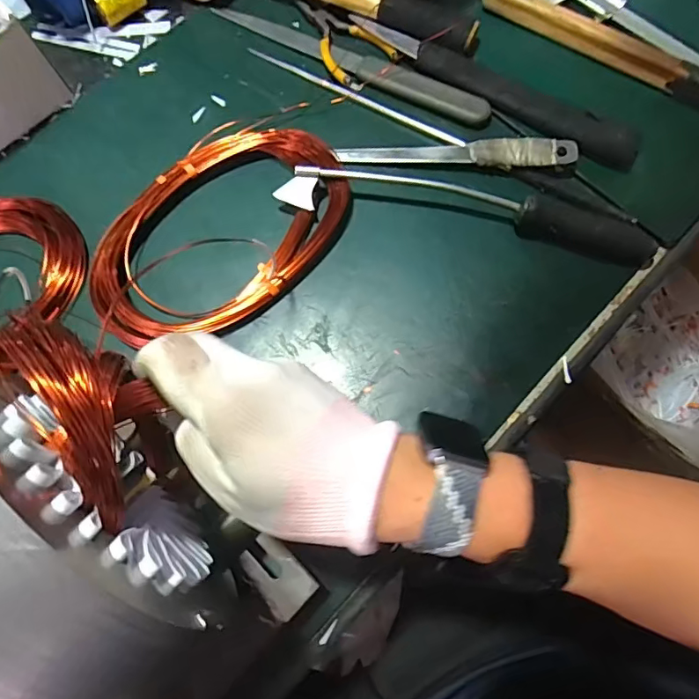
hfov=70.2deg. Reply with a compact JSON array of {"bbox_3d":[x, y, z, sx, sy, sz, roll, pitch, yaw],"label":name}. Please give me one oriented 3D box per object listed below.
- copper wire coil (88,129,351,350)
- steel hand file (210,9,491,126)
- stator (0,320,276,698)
[{"bbox_3d":[-0.103,-0.094,0.383,0.215,0.039,0.139,-37,76,-8],"label":"copper wire coil"},{"bbox_3d":[-0.004,-0.256,0.438,0.270,0.020,0.027,31,77,10],"label":"steel hand file"},{"bbox_3d":[-0.113,0.086,0.201,0.119,0.129,0.132,-40,76,-10],"label":"stator"}]

